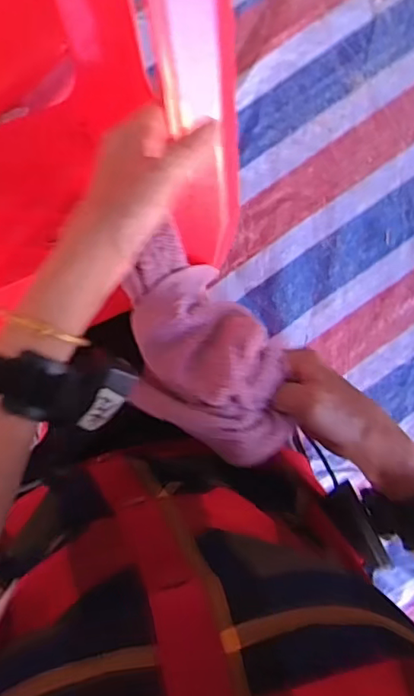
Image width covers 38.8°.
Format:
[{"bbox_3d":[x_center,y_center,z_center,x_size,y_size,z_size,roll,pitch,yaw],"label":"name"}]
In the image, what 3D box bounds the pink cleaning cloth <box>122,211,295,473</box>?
[{"bbox_3d":[-0.003,0.010,0.420,0.098,0.040,0.168,-41,99,-1],"label":"pink cleaning cloth"}]

